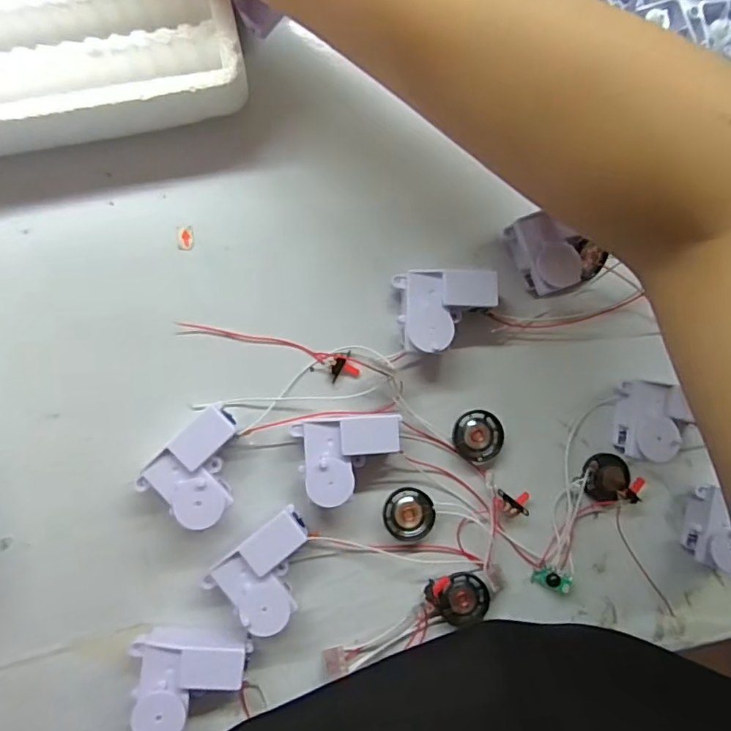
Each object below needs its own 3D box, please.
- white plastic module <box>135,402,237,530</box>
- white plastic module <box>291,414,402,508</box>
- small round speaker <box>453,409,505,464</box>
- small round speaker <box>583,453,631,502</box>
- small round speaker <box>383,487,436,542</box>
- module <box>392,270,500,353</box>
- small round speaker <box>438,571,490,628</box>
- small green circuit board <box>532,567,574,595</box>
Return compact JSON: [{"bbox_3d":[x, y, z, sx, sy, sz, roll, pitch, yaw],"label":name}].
[{"bbox_3d":[-0.075,0.047,0.261,0.038,0.027,0.049,39,84,-4],"label":"white plastic module"},{"bbox_3d":[-0.008,0.044,0.269,0.048,0.024,0.038,-9,89,-7],"label":"white plastic module"},{"bbox_3d":[0.058,0.036,0.286,0.026,0.010,0.026,0,88,-7],"label":"small round speaker"},{"bbox_3d":[0.127,0.058,0.290,0.025,0.009,0.021,-42,93,-7],"label":"small round speaker"},{"bbox_3d":[0.022,0.074,0.279,0.025,0.009,0.025,0,88,-7],"label":"small round speaker"},{"bbox_3d":[0.040,-0.027,0.278,0.049,0.023,0.039,-6,89,-7],"label":"module"},{"bbox_3d":[0.049,0.117,0.279,0.025,0.010,0.023,0,88,-7],"label":"small round speaker"},{"bbox_3d":[0.096,0.110,0.284,0.017,0.009,0.010,12,87,-6],"label":"small green circuit board"}]

